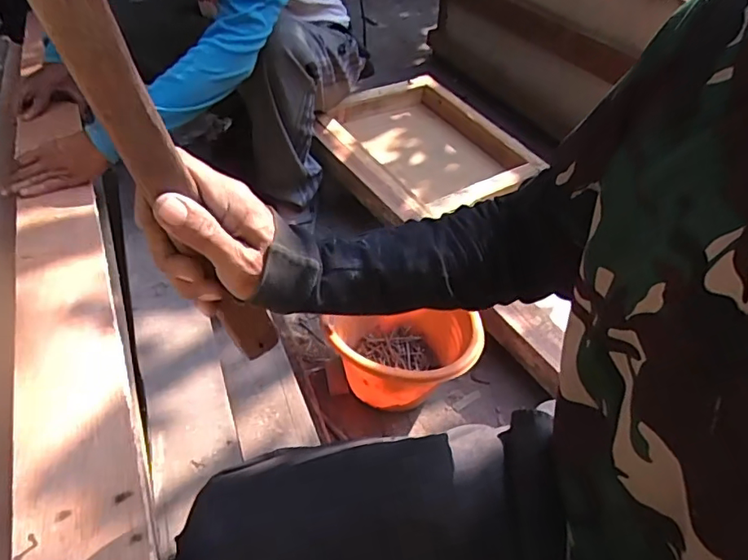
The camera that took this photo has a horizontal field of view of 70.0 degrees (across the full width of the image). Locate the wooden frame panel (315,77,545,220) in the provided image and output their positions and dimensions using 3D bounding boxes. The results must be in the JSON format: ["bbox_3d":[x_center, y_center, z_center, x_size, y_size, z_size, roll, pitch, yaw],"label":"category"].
[{"bbox_3d":[0.113,-0.322,1.308,0.425,0.086,0.461,-23,51,-28],"label":"wooden frame panel"}]

